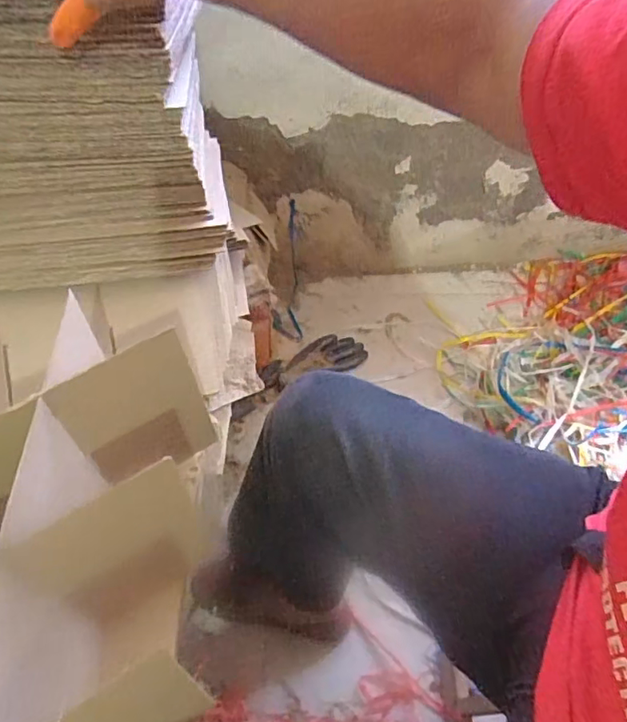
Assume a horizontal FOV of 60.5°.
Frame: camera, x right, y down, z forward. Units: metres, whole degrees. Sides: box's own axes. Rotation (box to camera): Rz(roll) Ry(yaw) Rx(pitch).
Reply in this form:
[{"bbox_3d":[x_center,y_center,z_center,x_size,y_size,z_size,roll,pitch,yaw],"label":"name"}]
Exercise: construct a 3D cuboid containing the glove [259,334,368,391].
[{"bbox_3d":[-0.001,-0.005,1.090,0.215,0.023,0.092,-15,53,-14],"label":"glove"}]

